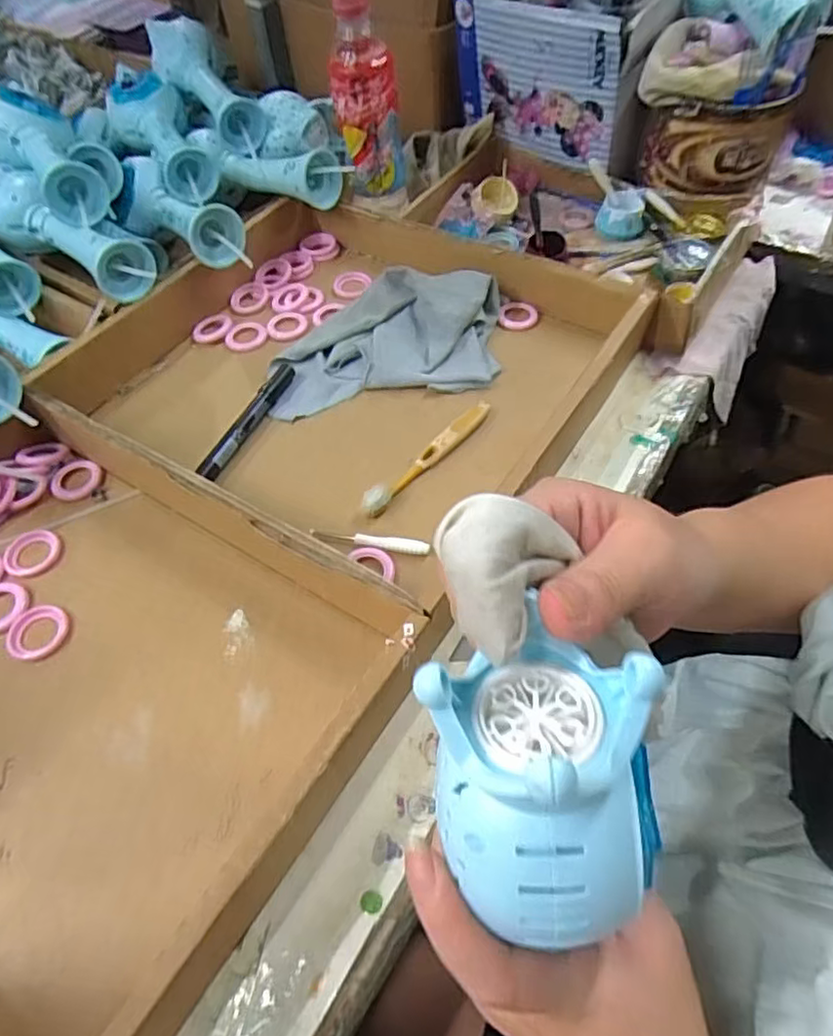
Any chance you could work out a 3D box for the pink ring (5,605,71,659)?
[{"bbox_3d":[-0.244,0.072,0.407,0.037,0.004,0.036,-1,54,2],"label":"pink ring"}]

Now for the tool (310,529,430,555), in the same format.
[{"bbox_3d":[-0.032,0.015,0.433,0.082,0.005,0.009,7,55,8],"label":"tool"}]

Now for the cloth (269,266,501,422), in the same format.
[{"bbox_3d":[-0.023,-0.156,0.535,0.204,0.042,0.119,-9,55,-4],"label":"cloth"}]

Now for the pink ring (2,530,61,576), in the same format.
[{"bbox_3d":[-0.271,0.023,0.446,0.038,0.004,0.037,-1,54,2],"label":"pink ring"}]

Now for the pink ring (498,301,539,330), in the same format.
[{"bbox_3d":[0.092,-0.184,0.575,0.036,0.009,0.030,3,55,5],"label":"pink ring"}]

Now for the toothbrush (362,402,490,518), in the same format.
[{"bbox_3d":[0.010,-0.049,0.474,0.018,0.013,0.138,37,64,25],"label":"toothbrush"}]

